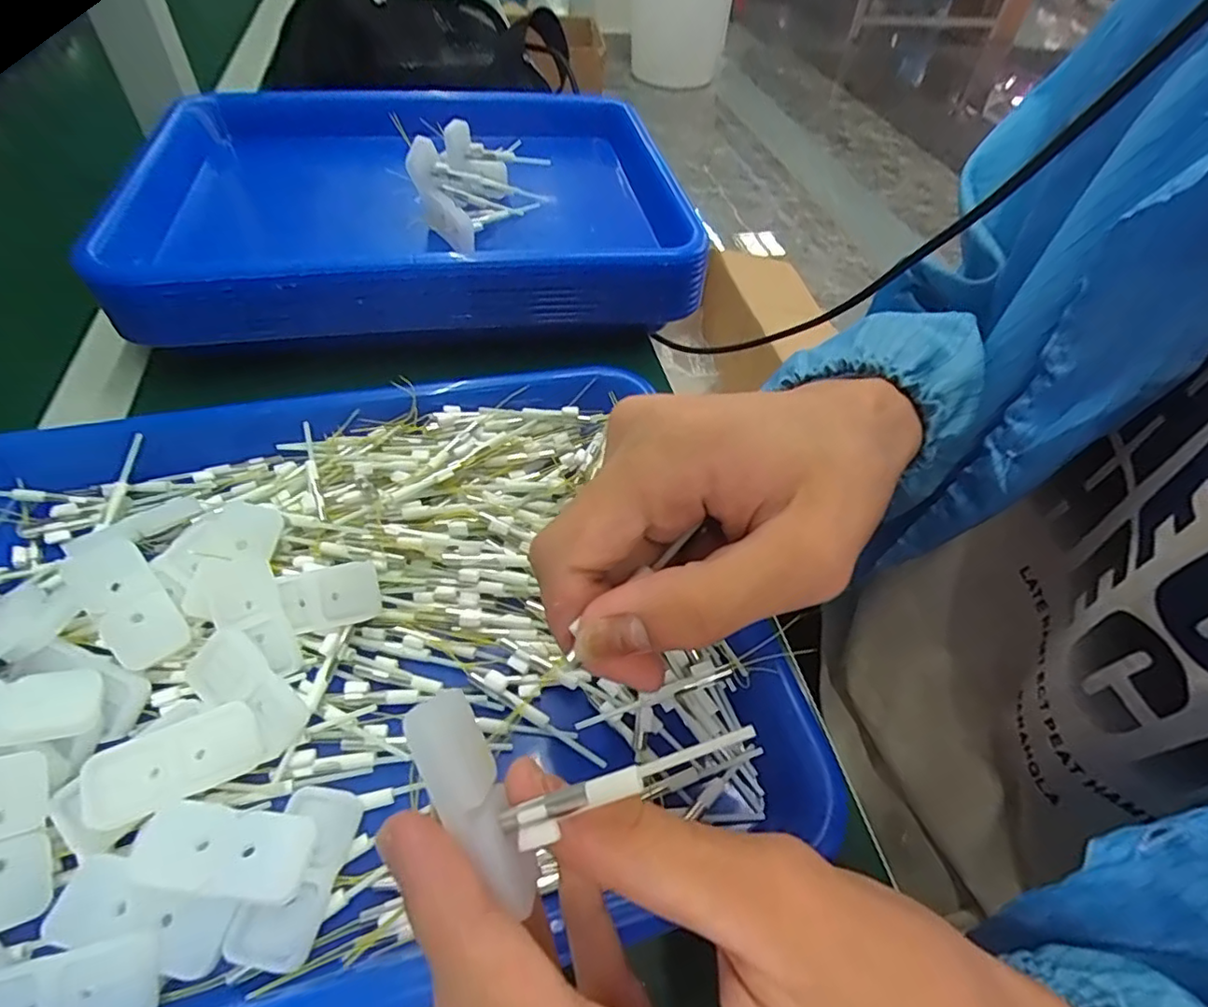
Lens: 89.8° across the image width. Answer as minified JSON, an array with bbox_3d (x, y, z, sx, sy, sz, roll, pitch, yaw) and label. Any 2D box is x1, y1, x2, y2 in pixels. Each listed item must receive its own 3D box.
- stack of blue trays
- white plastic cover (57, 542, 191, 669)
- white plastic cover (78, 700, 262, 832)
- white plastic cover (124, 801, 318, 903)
[{"bbox_3d":[-0.125,-0.208,0.409,0.344,0.051,0.272,-4,51,-7],"label":"stack of blue trays"},{"bbox_3d":[-0.174,0.036,0.222,0.022,0.006,0.048,-34,89,-28],"label":"white plastic cover"},{"bbox_3d":[-0.137,0.082,0.192,0.047,0.008,0.023,-22,55,-20],"label":"white plastic cover"},{"bbox_3d":[-0.113,0.103,0.180,0.048,0.006,0.023,5,50,0],"label":"white plastic cover"}]

